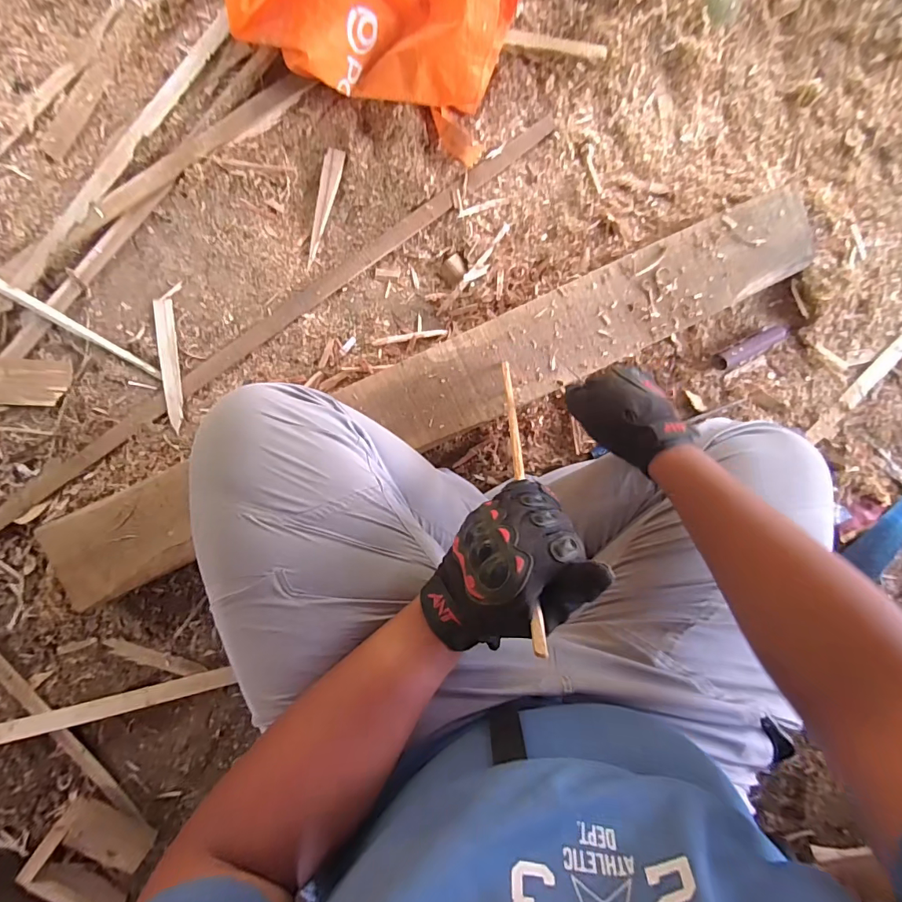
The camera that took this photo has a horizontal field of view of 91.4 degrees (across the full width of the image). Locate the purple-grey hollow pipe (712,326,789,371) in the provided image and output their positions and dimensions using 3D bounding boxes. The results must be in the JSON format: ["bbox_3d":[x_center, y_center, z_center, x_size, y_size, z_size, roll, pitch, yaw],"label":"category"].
[{"bbox_3d":[0.432,-0.147,0.638,0.110,0.027,0.029,-24,95,-2],"label":"purple-grey hollow pipe"}]

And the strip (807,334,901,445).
[{"bbox_3d":[0.647,-0.133,0.654,0.025,0.013,0.323,44,90,-5],"label":"strip"}]

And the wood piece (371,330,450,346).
[{"bbox_3d":[-0.057,-0.163,0.629,0.108,0.004,0.011,-14,94,-15],"label":"wood piece"}]

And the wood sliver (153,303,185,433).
[{"bbox_3d":[-0.379,-0.116,0.591,0.023,0.009,0.174,-6,94,-4],"label":"wood sliver"}]

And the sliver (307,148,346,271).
[{"bbox_3d":[-0.182,-0.338,0.613,0.026,0.006,0.163,18,94,-5],"label":"sliver"}]

